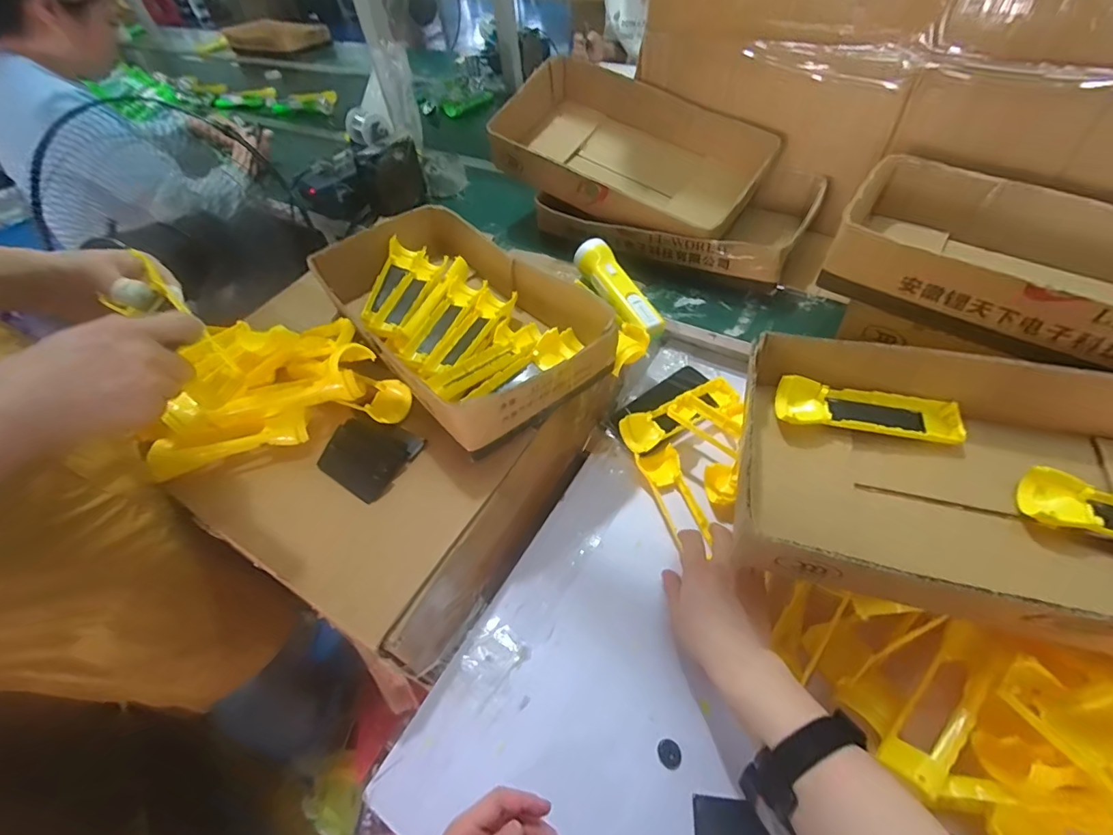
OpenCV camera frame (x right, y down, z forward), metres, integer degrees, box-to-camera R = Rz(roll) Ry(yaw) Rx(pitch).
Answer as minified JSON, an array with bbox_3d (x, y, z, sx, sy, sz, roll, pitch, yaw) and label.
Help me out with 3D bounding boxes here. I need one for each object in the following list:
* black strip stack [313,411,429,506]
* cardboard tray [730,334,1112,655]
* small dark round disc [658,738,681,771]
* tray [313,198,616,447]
[{"bbox_3d":[-0.210,0.037,0.535,0.100,0.017,0.091,25,57,24],"label":"black strip stack"},{"bbox_3d":[0.372,0.062,0.398,0.409,0.080,0.226,10,52,14],"label":"cardboard tray"},{"bbox_3d":[0.102,0.304,0.433,0.019,0.008,0.023,-11,50,-3],"label":"small dark round disc"},{"bbox_3d":[-0.134,-0.139,0.626,0.229,0.087,0.420,-33,55,-20],"label":"tray"}]

